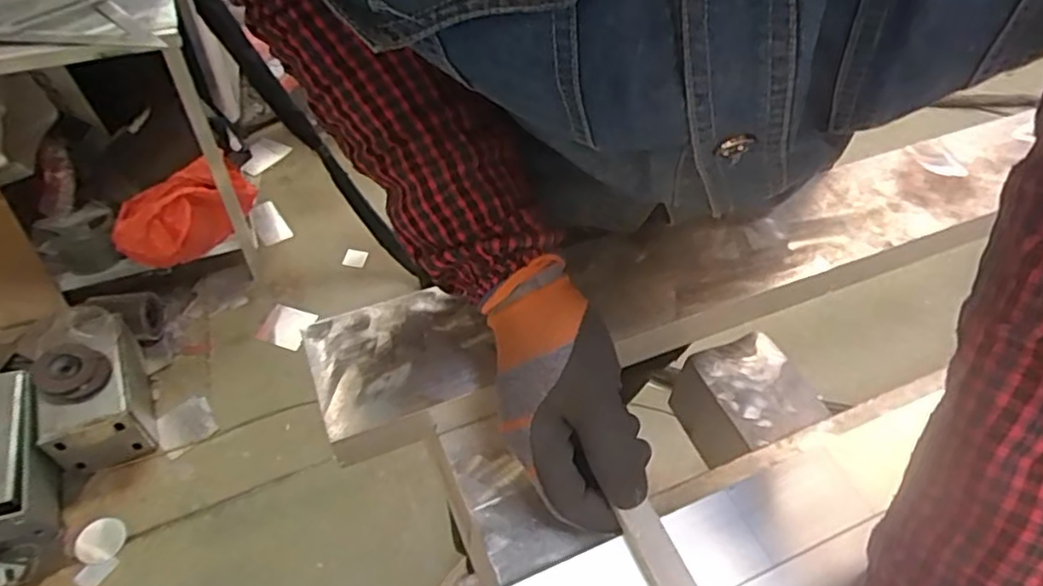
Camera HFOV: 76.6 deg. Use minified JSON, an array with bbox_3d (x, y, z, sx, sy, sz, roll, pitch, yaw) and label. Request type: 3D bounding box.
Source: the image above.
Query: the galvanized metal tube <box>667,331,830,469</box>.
[{"bbox_3d":[0.241,0.121,0.721,0.123,0.093,0.122,-22,55,-19],"label":"galvanized metal tube"}]

